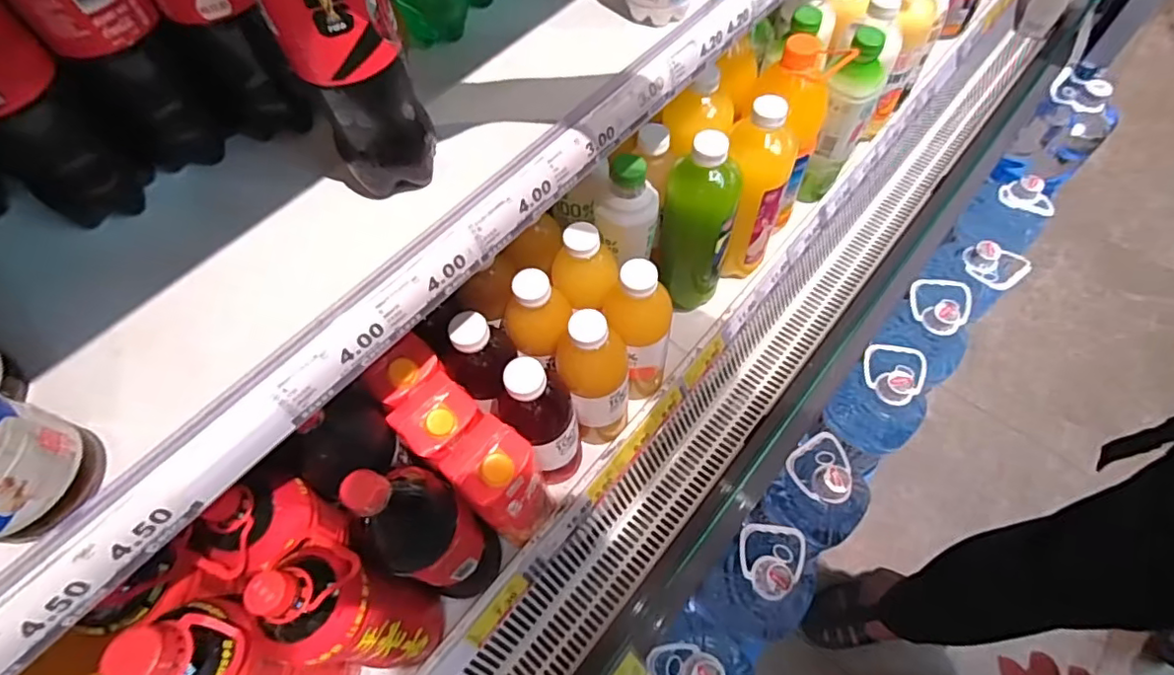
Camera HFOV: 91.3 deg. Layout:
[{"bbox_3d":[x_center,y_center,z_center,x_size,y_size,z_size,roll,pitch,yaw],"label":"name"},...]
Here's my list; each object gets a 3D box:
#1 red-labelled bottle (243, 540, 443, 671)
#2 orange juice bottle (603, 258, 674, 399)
[{"bbox_3d":[-0.206,0.254,0.531,0.075,0.295,0.079,8,61,7],"label":"red-labelled bottle"},{"bbox_3d":[0.061,-0.006,0.695,0.074,0.230,0.071,3,61,5],"label":"orange juice bottle"}]

